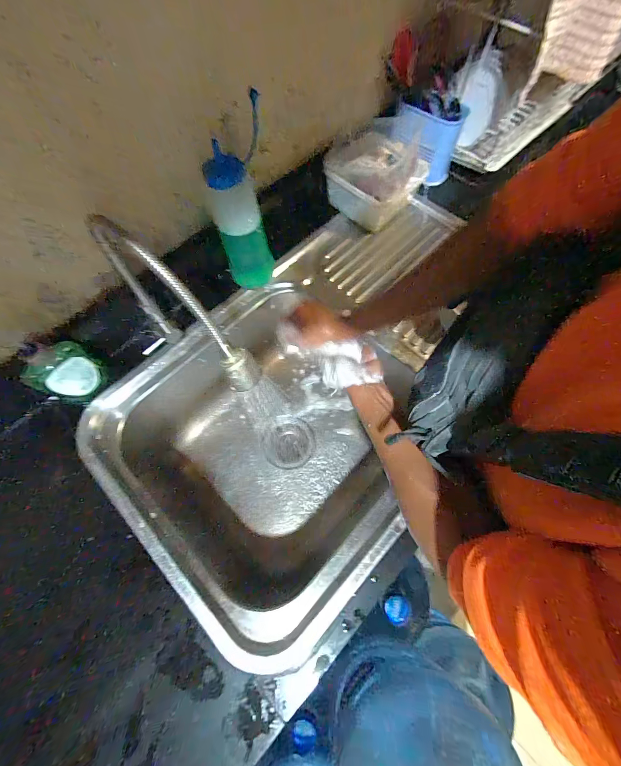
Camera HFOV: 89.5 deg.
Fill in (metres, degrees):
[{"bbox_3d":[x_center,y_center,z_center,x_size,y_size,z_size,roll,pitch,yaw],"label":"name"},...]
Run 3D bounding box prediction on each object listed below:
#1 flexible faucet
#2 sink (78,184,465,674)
[{"bbox_3d":[-0.168,-0.082,0.432,0.239,0.236,0.040,36,72,14],"label":"flexible faucet"},{"bbox_3d":[0.043,0.013,0.638,0.489,0.208,0.776,41,73,16],"label":"sink"}]

